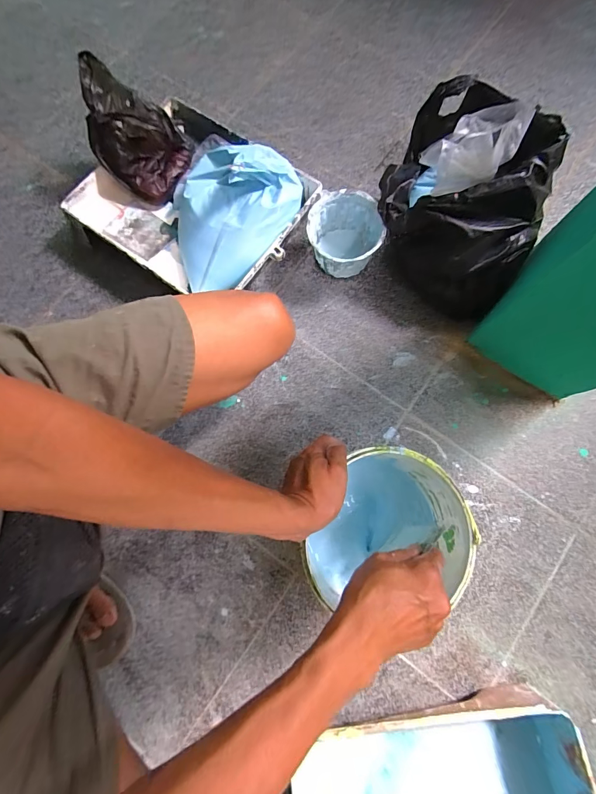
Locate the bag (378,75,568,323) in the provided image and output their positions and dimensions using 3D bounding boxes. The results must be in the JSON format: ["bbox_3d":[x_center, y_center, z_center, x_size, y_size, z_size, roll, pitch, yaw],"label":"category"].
[{"bbox_3d":[0.253,-0.297,0.551,0.234,0.209,0.230,29,80,5],"label":"bag"}]

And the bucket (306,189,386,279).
[{"bbox_3d":[0.076,-0.265,0.603,0.115,0.087,0.115,0,77,0],"label":"bucket"}]

